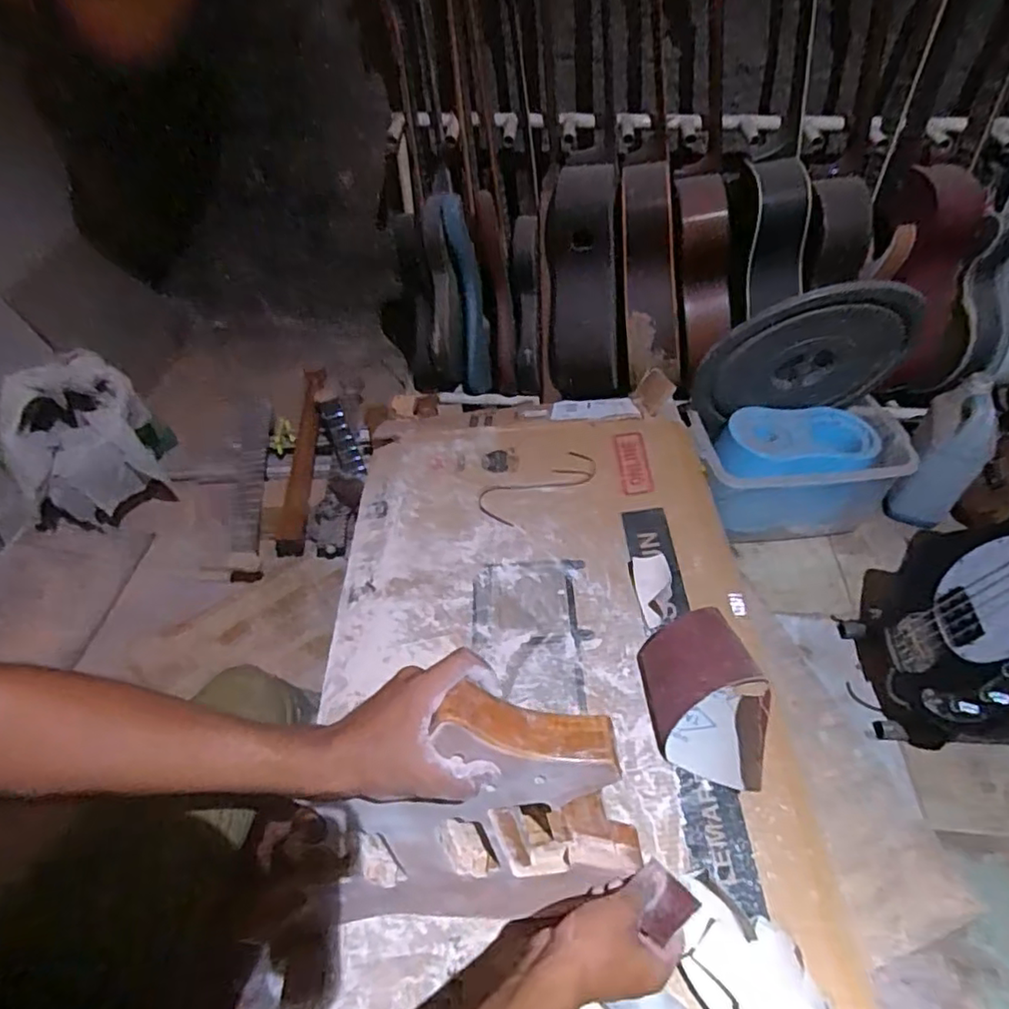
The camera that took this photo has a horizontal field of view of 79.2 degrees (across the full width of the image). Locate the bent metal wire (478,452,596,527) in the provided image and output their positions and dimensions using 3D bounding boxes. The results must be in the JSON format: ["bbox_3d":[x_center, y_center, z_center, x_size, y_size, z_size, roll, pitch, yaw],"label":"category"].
[{"bbox_3d":[0.049,-0.033,0.934,0.183,0.032,0.081,-27,55,-19],"label":"bent metal wire"}]

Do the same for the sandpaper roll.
[{"bbox_3d":[0.221,0.211,0.683,0.135,0.073,0.184,9,51,9],"label":"sandpaper roll"}]

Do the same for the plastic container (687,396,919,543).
[{"bbox_3d":[0.650,-0.080,1.361,0.477,0.210,0.226,-6,51,-3],"label":"plastic container"}]

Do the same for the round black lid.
[{"bbox_3d":[0.592,-0.275,1.217,0.423,0.377,0.057,-27,58,33],"label":"round black lid"}]

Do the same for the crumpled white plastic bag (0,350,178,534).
[{"bbox_3d":[-0.902,-0.104,1.327,0.250,0.322,0.314,35,60,27],"label":"crumpled white plastic bag"}]

